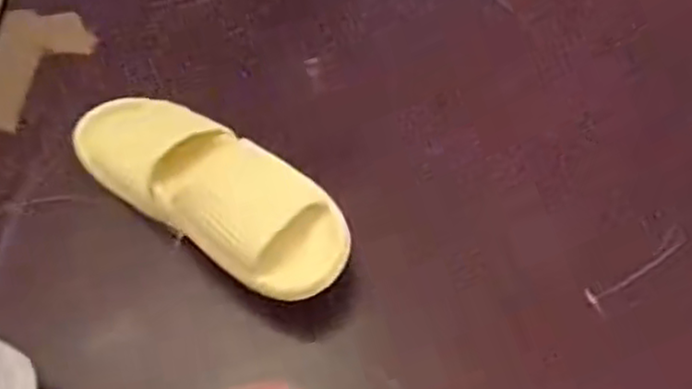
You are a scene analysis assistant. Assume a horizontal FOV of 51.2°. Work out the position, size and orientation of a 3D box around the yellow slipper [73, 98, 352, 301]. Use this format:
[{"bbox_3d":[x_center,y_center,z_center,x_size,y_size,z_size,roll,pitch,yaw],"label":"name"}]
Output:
[{"bbox_3d":[-0.127,-0.020,0.637,0.297,0.073,0.108,35,64,19],"label":"yellow slipper"}]

